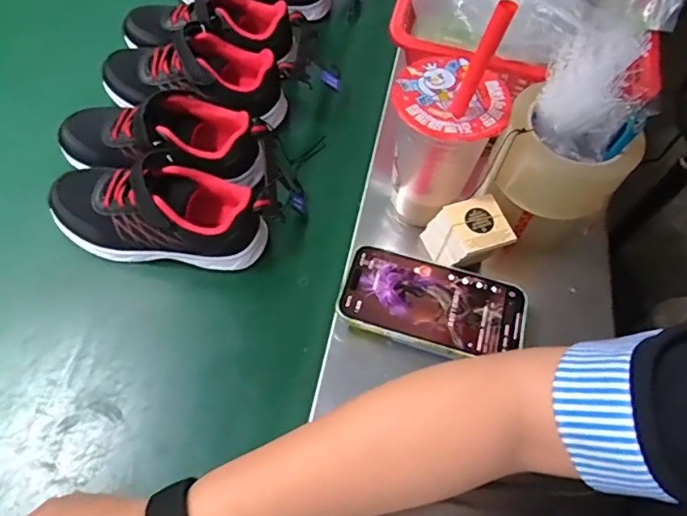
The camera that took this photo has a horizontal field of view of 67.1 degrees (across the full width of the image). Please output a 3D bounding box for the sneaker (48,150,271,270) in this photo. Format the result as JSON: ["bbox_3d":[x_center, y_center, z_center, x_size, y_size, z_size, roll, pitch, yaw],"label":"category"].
[{"bbox_3d":[-0.166,-0.042,0.470,0.192,0.080,0.072,7,60,1],"label":"sneaker"}]

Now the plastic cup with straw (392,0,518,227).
[{"bbox_3d":[0.082,-0.111,0.411,0.081,0.199,0.078,1,60,-2],"label":"plastic cup with straw"}]

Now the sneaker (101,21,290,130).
[{"bbox_3d":[-0.157,-0.192,0.550,0.189,0.076,0.080,6,60,1],"label":"sneaker"}]

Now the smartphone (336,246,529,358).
[{"bbox_3d":[0.073,0.039,0.425,0.148,0.007,0.072,17,61,7],"label":"smartphone"}]

